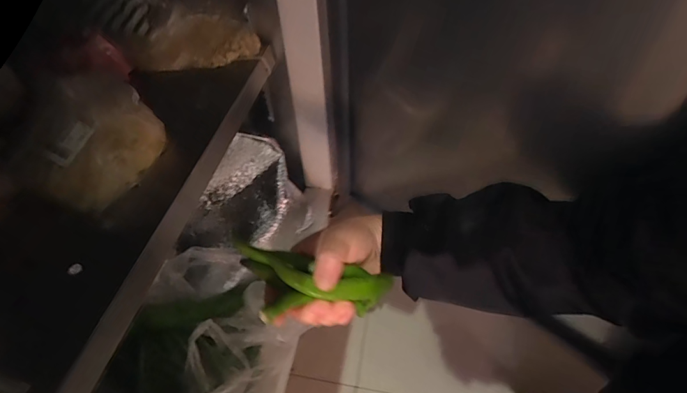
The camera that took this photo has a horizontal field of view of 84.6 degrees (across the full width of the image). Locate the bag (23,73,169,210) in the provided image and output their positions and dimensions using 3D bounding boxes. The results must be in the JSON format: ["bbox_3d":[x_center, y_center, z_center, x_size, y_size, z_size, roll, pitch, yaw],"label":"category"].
[{"bbox_3d":[-0.224,-0.053,0.344,0.081,0.068,0.111,-3,49,0],"label":"bag"}]

